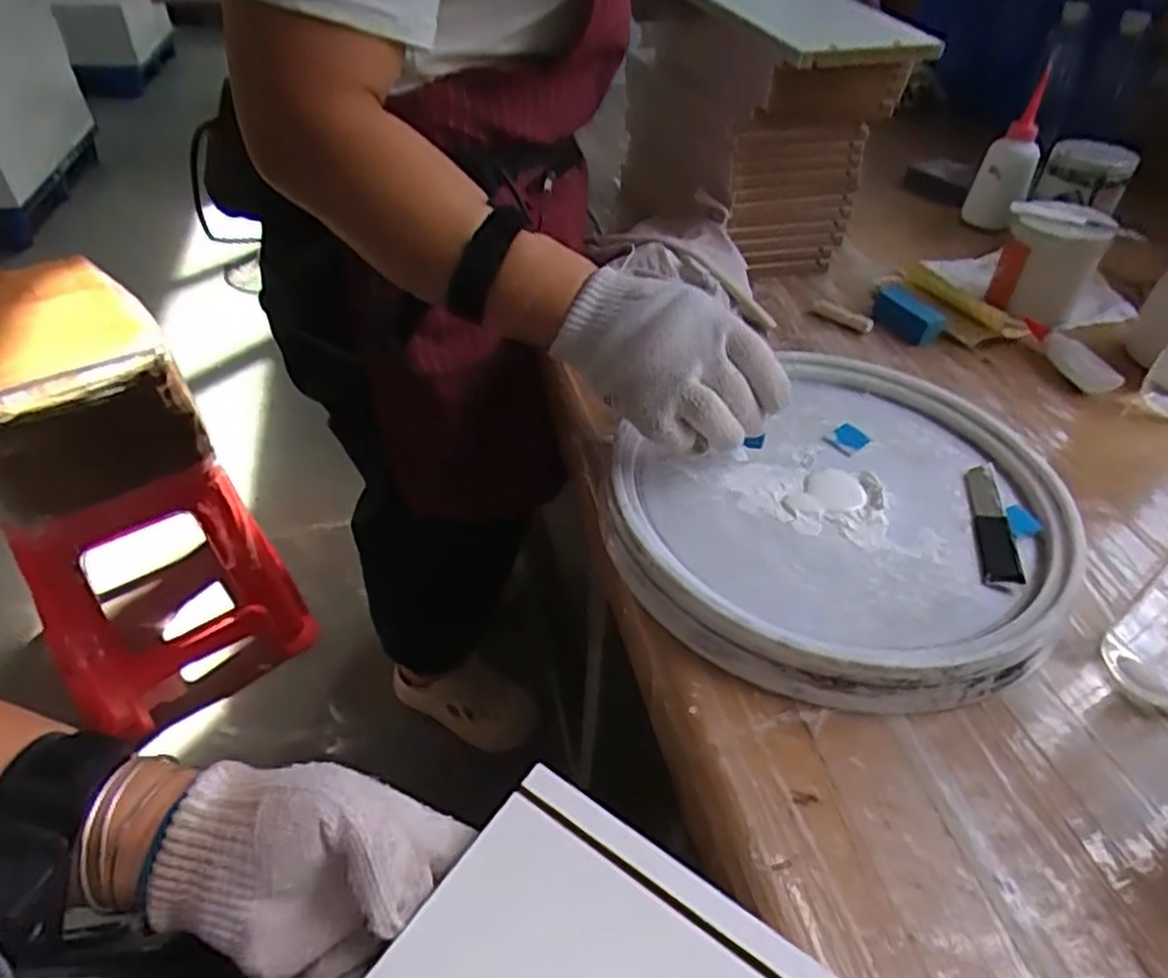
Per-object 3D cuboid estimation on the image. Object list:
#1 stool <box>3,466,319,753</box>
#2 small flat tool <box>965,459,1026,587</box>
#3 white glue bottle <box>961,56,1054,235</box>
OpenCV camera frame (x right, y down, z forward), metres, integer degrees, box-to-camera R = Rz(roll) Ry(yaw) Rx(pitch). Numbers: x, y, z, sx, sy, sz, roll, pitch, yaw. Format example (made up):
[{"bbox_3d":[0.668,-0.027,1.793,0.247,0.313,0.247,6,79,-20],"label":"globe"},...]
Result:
[{"bbox_3d":[-0.670,0.103,1.212,0.340,0.430,0.308,-15,46,-20],"label":"stool"},{"bbox_3d":[0.260,0.020,0.472,0.022,0.007,0.105,12,43,8],"label":"small flat tool"},{"bbox_3d":[0.488,-0.376,0.842,0.062,0.136,0.046,23,46,19],"label":"white glue bottle"}]

